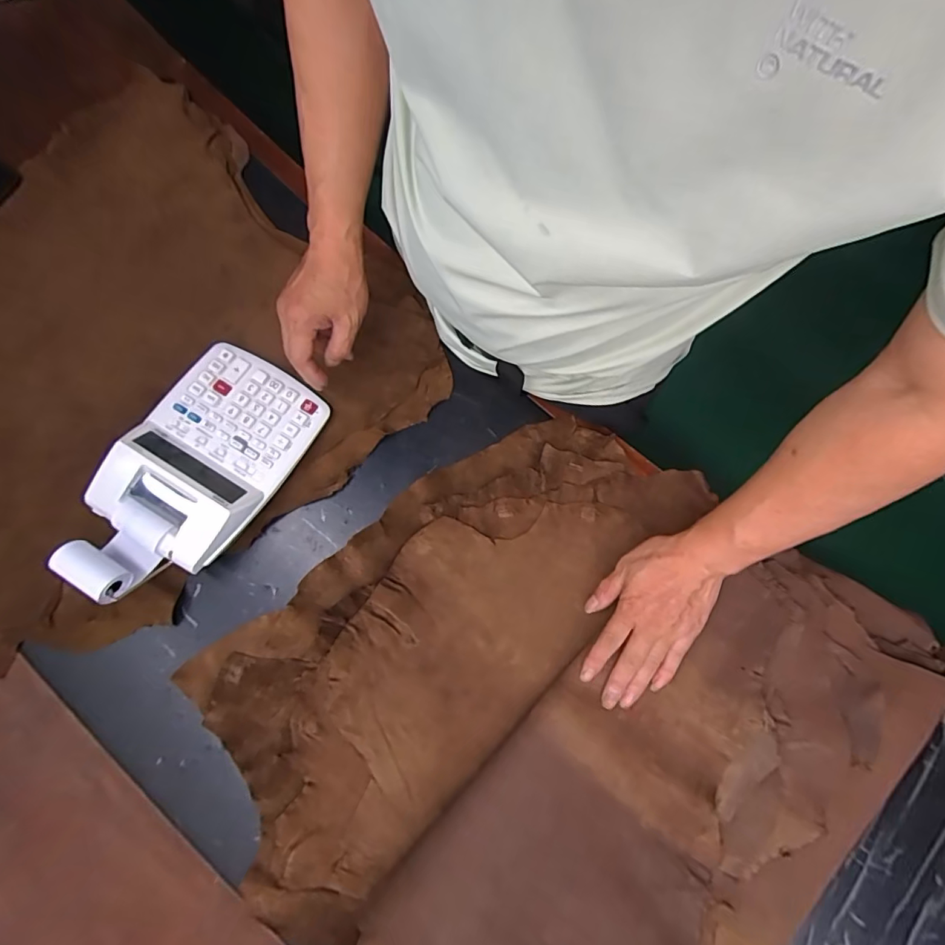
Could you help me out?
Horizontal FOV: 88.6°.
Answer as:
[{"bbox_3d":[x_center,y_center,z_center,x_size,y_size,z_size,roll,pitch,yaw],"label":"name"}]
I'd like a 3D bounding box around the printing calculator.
[{"bbox_3d":[-0.287,-0.003,0.499,0.156,0.073,0.275,29,78,6],"label":"printing calculator"}]

